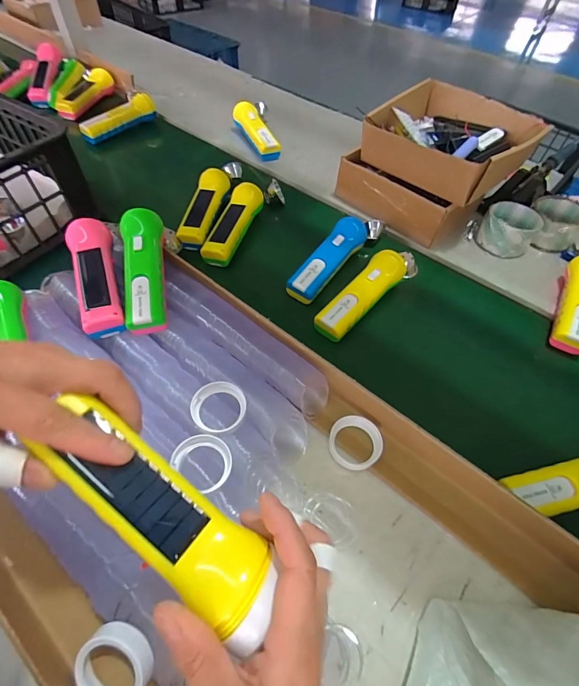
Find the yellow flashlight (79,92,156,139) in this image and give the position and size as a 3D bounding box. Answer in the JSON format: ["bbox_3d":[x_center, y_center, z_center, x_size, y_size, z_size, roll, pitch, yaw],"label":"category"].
[{"bbox_3d":[-0.352,-0.464,0.739,0.045,0.048,0.153,35,61,20],"label":"yellow flashlight"}]

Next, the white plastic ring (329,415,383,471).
[{"bbox_3d":[0.068,0.105,0.377,0.050,0.026,0.052,-8,56,-7],"label":"white plastic ring"}]

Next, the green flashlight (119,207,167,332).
[{"bbox_3d":[-0.174,-0.086,0.432,0.046,0.041,0.154,-7,69,-11],"label":"green flashlight"}]

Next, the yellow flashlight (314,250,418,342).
[{"bbox_3d":[0.115,-0.078,0.503,0.042,0.046,0.204,38,63,22],"label":"yellow flashlight"}]

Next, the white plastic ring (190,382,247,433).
[{"bbox_3d":[-0.072,0.068,0.367,0.054,0.023,0.052,1,56,-1],"label":"white plastic ring"}]

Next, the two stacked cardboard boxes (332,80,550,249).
[{"bbox_3d":[0.248,-0.304,0.608,0.243,0.139,0.235,37,62,21],"label":"two stacked cardboard boxes"}]

